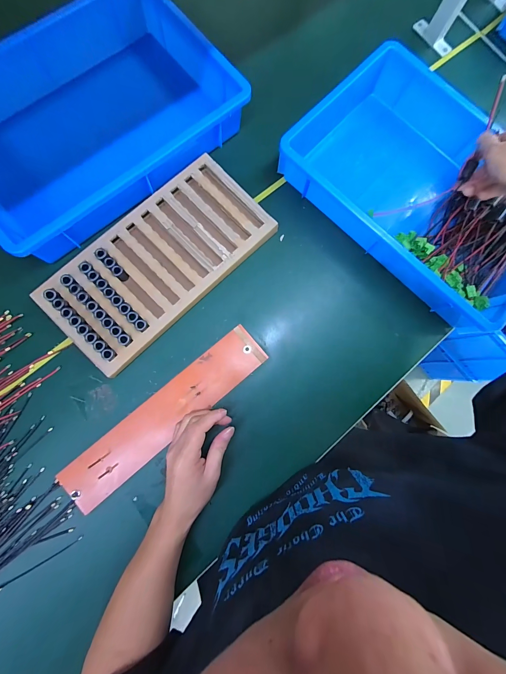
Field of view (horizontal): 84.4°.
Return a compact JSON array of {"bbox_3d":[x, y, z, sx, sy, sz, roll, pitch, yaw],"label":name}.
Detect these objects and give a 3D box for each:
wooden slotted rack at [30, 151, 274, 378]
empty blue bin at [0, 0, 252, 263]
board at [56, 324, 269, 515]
[{"bbox_3d":[-0.146,-0.127,0.455,0.362,0.031,0.179,-43,88,-9],"label":"wooden slotted rack"},{"bbox_3d":[-0.264,-0.353,0.464,0.430,0.105,0.296,-41,87,-9],"label":"empty blue bin"},{"bbox_3d":[-0.125,0.113,0.417,0.331,0.013,0.071,-40,87,-10],"label":"board"}]

